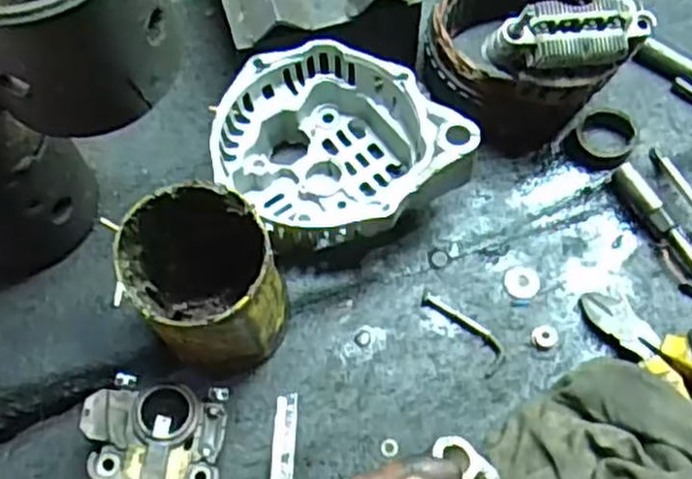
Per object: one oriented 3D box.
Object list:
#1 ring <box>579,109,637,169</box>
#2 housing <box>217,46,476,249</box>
[{"bbox_3d":[0.169,-0.065,0.490,0.034,0.016,0.036,-1,64,3],"label":"ring"},{"bbox_3d":[-0.011,-0.047,0.461,0.125,0.082,0.137,-1,64,3],"label":"housing"}]

